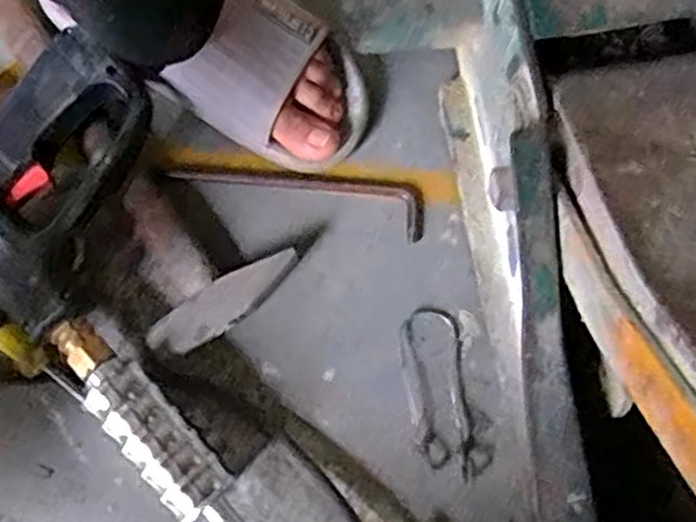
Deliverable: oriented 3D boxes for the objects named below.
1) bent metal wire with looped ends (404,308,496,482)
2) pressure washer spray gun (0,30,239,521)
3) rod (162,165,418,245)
[{"bbox_3d":[0.065,0.091,0.497,0.044,0.009,0.113,-15,79,-3],"label":"bent metal wire with looped ends"},{"bbox_3d":[-0.089,0.069,0.463,0.163,0.062,0.465,-41,82,-8],"label":"pressure washer spray gun"},{"bbox_3d":[-0.035,-0.052,0.514,0.183,0.009,0.033,13,79,2],"label":"rod"}]

